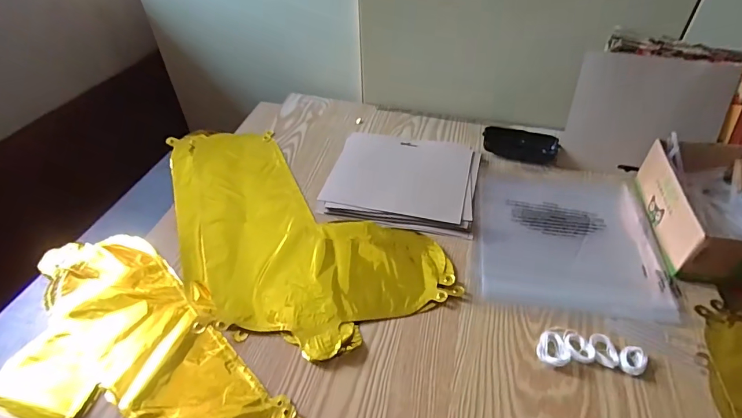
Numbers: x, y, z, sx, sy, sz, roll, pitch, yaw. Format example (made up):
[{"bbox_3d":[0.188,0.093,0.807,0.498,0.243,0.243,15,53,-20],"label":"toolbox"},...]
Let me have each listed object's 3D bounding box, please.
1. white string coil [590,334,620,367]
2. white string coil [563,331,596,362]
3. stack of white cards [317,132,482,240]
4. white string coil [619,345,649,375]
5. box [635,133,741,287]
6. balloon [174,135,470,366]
[{"bbox_3d":[0.225,0.138,0.406,0.025,0.010,0.030,10,44,11],"label":"white string coil"},{"bbox_3d":[0.203,0.134,0.411,0.025,0.008,0.031,-2,43,-1],"label":"white string coil"},{"bbox_3d":[0.045,-0.044,0.597,0.204,0.015,0.178,9,44,10],"label":"stack of white cards"},{"bbox_3d":[0.250,0.143,0.399,0.023,0.009,0.033,25,49,24],"label":"white string coil"},{"bbox_3d":[0.418,0.001,0.499,0.133,0.065,0.198,7,44,8],"label":"box"},{"bbox_3d":[-0.130,0.019,0.537,0.439,0.018,0.230,34,53,31],"label":"balloon"}]

